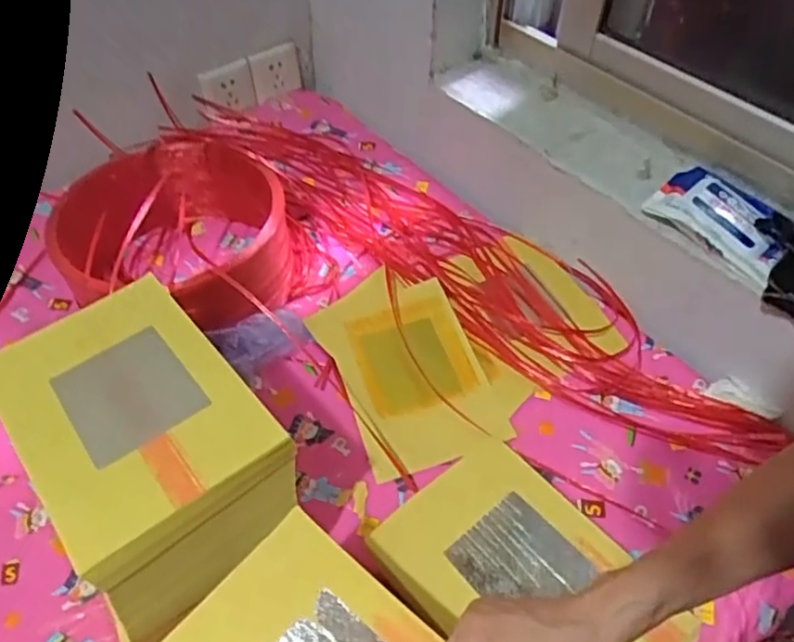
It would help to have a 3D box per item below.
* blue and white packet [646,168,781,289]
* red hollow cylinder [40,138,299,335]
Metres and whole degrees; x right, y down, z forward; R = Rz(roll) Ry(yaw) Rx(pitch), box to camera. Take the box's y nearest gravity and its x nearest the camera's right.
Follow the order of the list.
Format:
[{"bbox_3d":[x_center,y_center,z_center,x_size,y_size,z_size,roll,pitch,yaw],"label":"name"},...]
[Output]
[{"bbox_3d":[0.348,-0.111,0.688,0.077,0.049,0.149,-33,58,-25],"label":"blue and white packet"},{"bbox_3d":[-0.256,-0.095,0.787,0.236,0.131,0.256,-2,50,3],"label":"red hollow cylinder"}]

